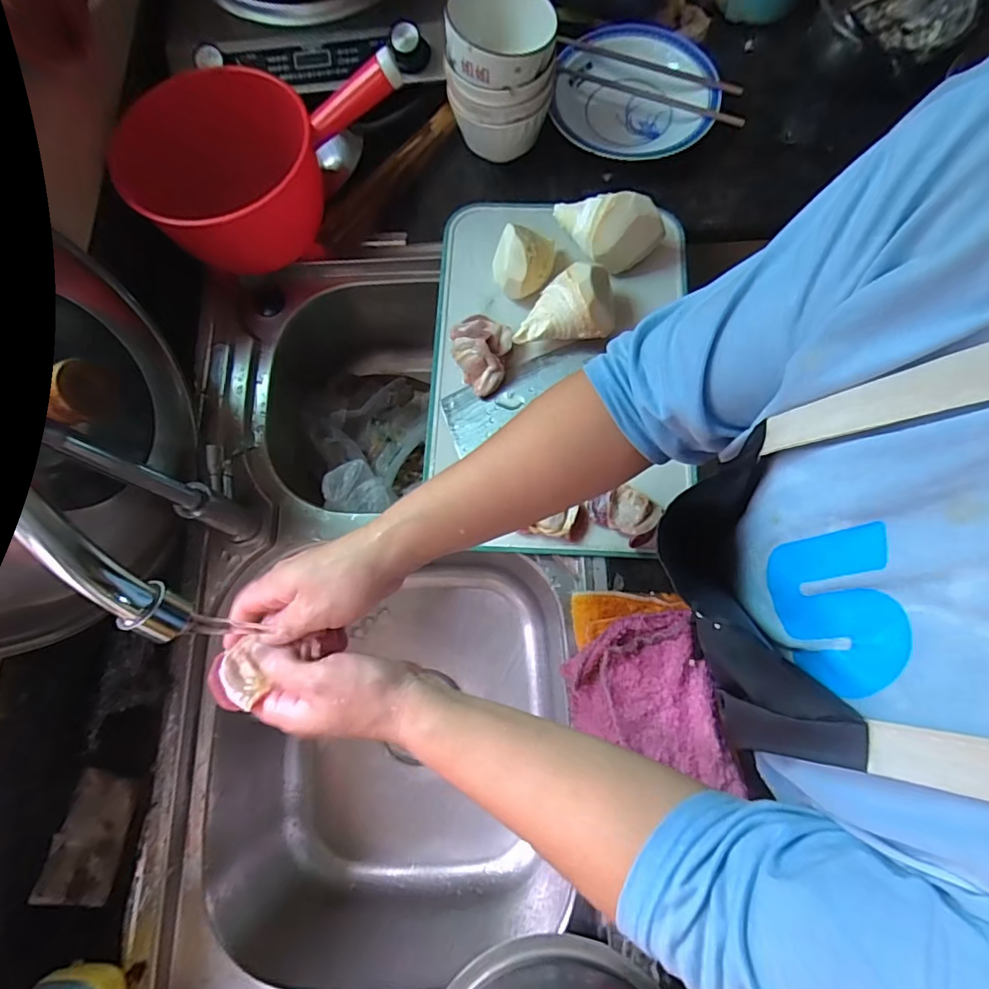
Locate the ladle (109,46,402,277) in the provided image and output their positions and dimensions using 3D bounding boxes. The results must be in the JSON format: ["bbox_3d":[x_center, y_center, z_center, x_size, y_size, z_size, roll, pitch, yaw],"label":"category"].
[{"bbox_3d":[-0.239,-0.369,0.558,0.284,0.143,0.152,-13,75,-2],"label":"ladle"}]

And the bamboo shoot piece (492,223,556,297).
[{"bbox_3d":[0.029,-0.243,0.543,0.058,0.057,0.050,13,76,5],"label":"bamboo shoot piece"}]

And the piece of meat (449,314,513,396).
[{"bbox_3d":[-0.012,-0.156,0.540,0.062,0.033,0.089,-26,76,-5],"label":"piece of meat"}]

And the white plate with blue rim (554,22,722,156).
[{"bbox_3d":[0.167,-0.486,0.619,0.185,0.036,0.199,0,75,2],"label":"white plate with blue rim"}]

